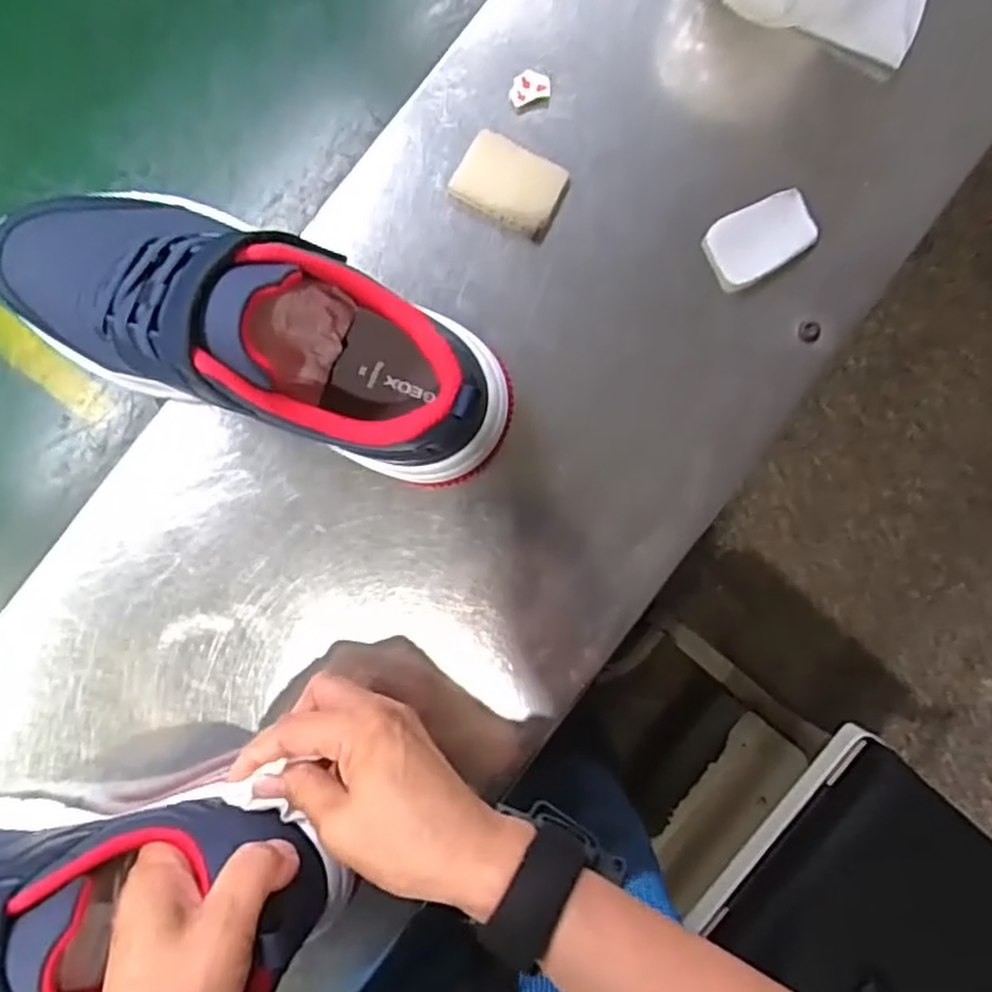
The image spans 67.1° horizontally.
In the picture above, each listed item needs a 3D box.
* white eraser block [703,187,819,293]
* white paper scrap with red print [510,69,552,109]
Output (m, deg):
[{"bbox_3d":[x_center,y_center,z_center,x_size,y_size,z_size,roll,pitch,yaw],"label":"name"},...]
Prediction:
[{"bbox_3d":[0.143,-0.139,0.402,0.061,0.010,0.038,-29,89,-1],"label":"white eraser block"},{"bbox_3d":[0.018,-0.222,0.406,0.022,0.004,0.017,-18,89,-1],"label":"white paper scrap with red print"}]

